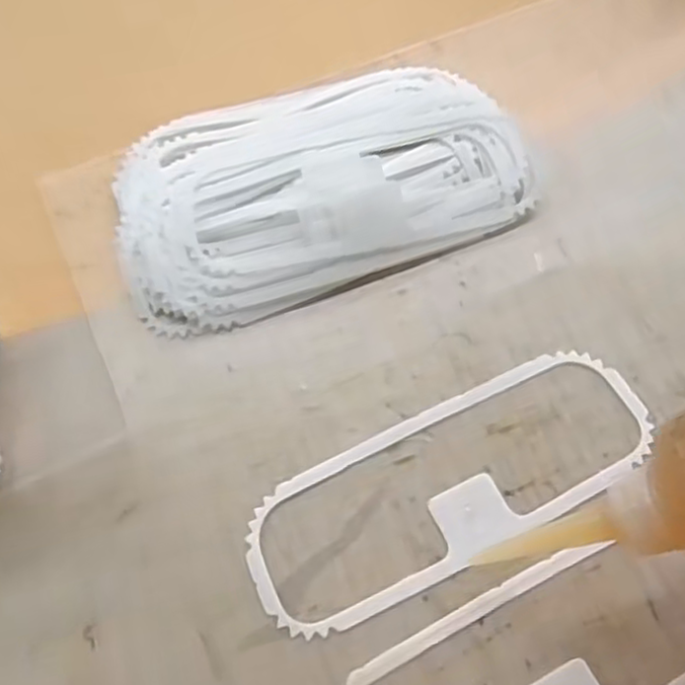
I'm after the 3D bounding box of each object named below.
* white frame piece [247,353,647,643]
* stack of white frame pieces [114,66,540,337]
[{"bbox_3d":[0.050,0.062,0.317,0.191,0.005,0.070,-23,66,-9],"label":"white frame piece"},{"bbox_3d":[-0.014,-0.087,0.377,0.211,0.027,0.121,-19,65,-8],"label":"stack of white frame pieces"}]

